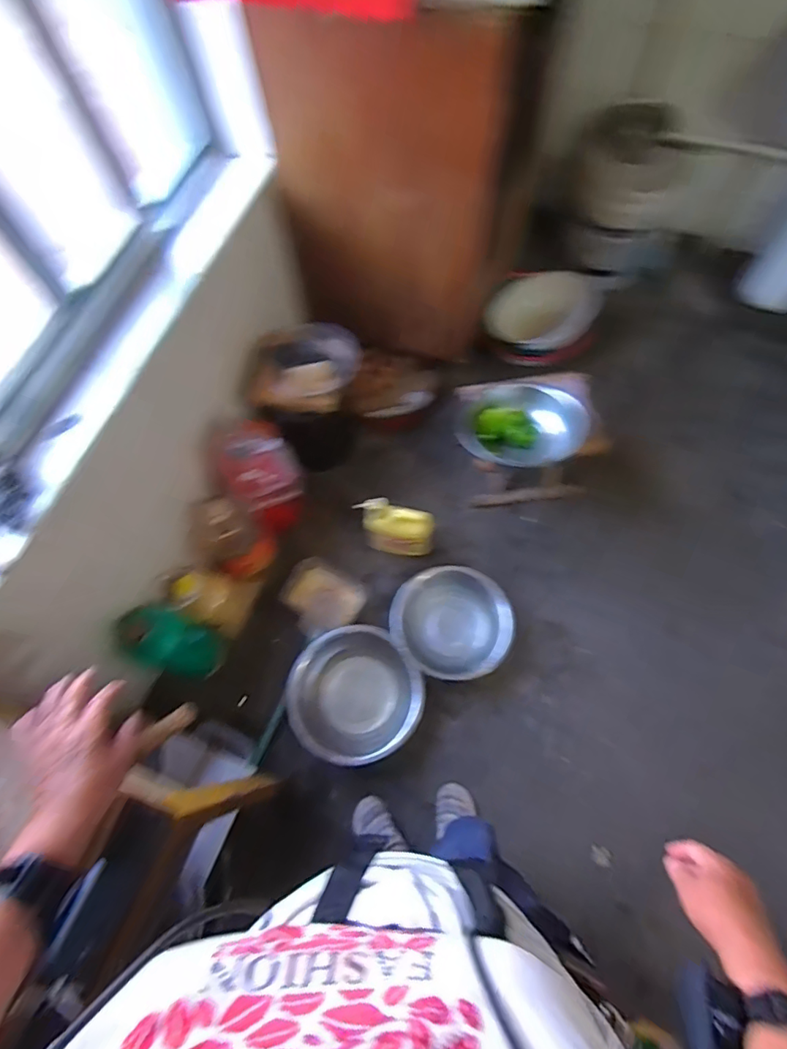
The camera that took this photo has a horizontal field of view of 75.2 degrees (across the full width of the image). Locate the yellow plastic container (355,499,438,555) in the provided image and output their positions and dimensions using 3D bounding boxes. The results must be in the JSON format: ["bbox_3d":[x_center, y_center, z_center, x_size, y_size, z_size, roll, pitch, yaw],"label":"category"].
[{"bbox_3d":[0.007,0.006,1.280,0.179,0.190,0.065,12,69,7],"label":"yellow plastic container"}]

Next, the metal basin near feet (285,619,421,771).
[{"bbox_3d":[-0.091,0.420,1.262,0.312,0.122,0.303,36,73,15],"label":"metal basin near feet"}]

